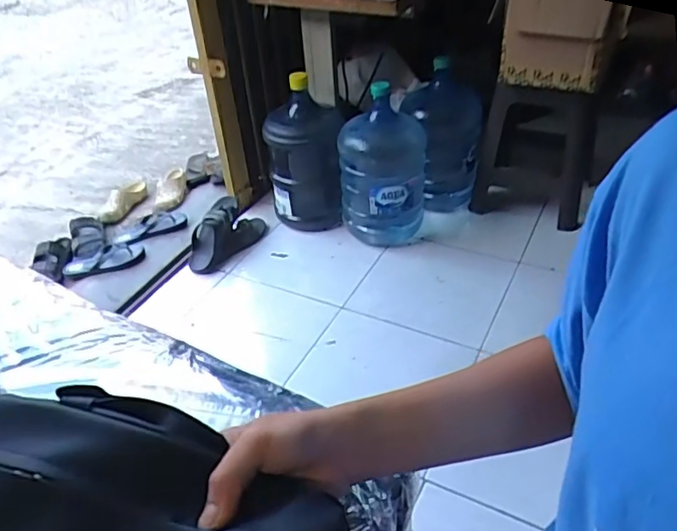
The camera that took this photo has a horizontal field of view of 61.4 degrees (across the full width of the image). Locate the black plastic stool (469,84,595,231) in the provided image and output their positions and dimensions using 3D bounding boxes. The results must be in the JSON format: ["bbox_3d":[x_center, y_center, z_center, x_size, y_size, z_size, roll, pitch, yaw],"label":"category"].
[{"bbox_3d":[0.632,-0.371,1.812,0.328,0.468,0.278,16,42,24],"label":"black plastic stool"}]

